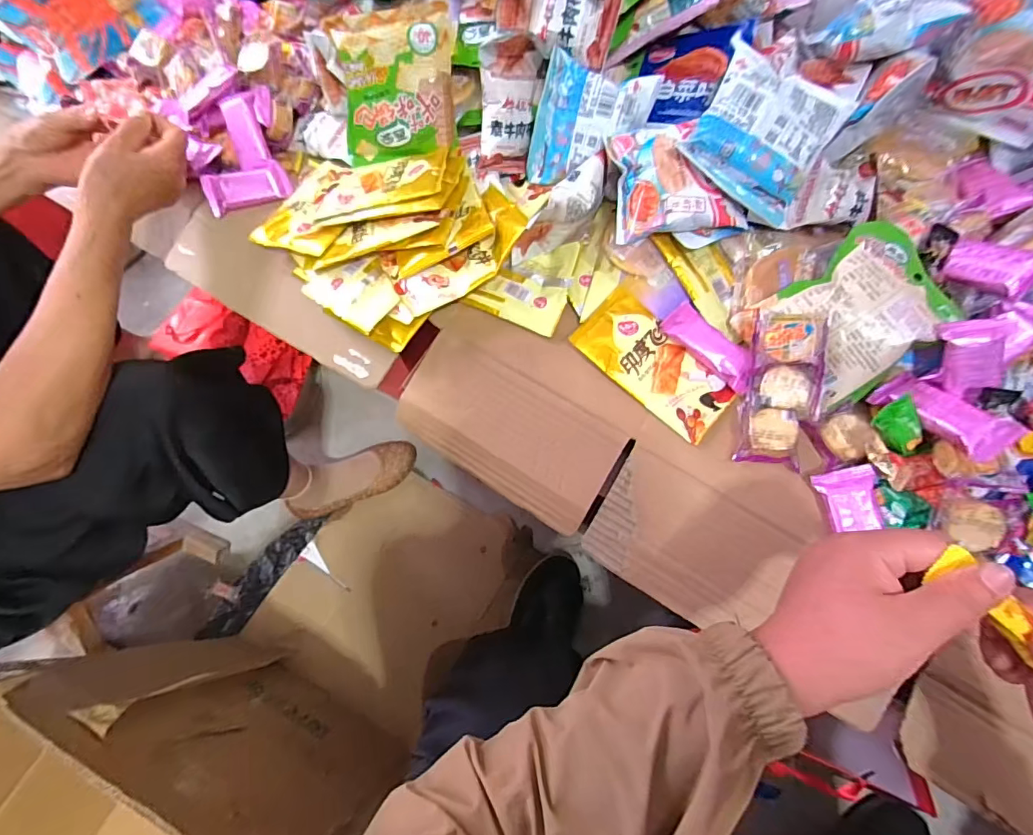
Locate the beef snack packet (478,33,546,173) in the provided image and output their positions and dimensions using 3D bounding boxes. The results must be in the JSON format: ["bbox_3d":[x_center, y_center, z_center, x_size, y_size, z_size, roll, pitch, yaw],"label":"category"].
[{"bbox_3d":[0.001,-0.323,0.502,0.084,0.120,0.038,-10,39,-16],"label":"beef snack packet"}]

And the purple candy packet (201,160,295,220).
[{"bbox_3d":[-0.315,-0.269,0.562,0.096,0.017,0.042,-16,113,-2],"label":"purple candy packet"}]

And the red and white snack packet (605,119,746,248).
[{"bbox_3d":[0.149,-0.226,0.454,0.114,0.041,0.098,-9,69,-2],"label":"red and white snack packet"}]

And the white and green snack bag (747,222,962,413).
[{"bbox_3d":[0.303,-0.095,0.424,0.130,0.054,0.113,-32,71,-10],"label":"white and green snack bag"}]

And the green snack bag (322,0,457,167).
[{"bbox_3d":[-0.125,-0.346,0.505,0.120,0.133,0.025,-3,32,-3],"label":"green snack bag"}]

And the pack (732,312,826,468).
[{"bbox_3d":[0.237,-0.024,0.424,0.061,0.030,0.132,10,91,6],"label":"pack"}]

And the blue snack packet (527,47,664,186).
[{"bbox_3d":[0.068,-0.294,0.502,0.123,0.127,0.054,24,33,25],"label":"blue snack packet"}]

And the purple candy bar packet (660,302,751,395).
[{"bbox_3d":[0.182,-0.066,0.450,0.038,0.015,0.097,-37,72,-12],"label":"purple candy bar packet"}]

